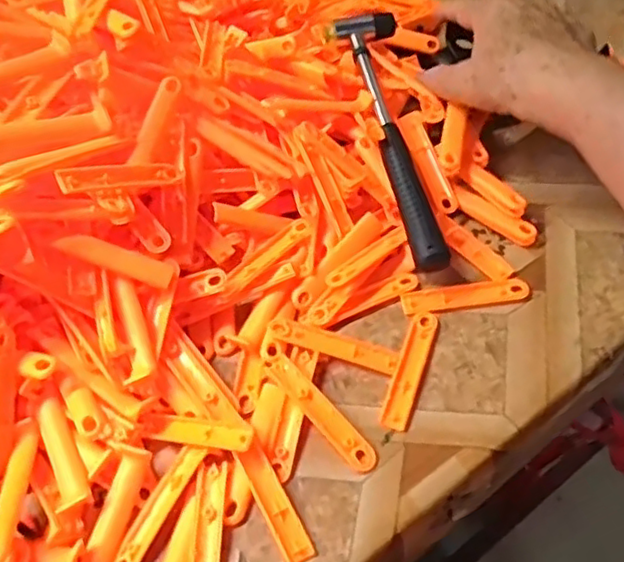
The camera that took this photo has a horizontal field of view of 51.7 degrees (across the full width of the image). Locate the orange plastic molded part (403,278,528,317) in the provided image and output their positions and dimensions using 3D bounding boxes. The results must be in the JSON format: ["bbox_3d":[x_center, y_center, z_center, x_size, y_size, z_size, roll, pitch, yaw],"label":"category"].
[{"bbox_3d":[0.093,0.009,0.391,0.076,0.004,0.016,-8,54,-4],"label":"orange plastic molded part"}]

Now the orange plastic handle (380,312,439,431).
[{"bbox_3d":[0.056,0.048,0.364,0.016,0.004,0.076,16,56,14],"label":"orange plastic handle"}]

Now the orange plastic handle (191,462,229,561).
[{"bbox_3d":[-0.049,0.126,0.308,0.015,0.006,0.075,-1,54,1],"label":"orange plastic handle"}]

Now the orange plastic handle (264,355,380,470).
[{"bbox_3d":[0.004,0.070,0.343,0.015,0.013,0.076,-35,60,-22],"label":"orange plastic handle"}]

